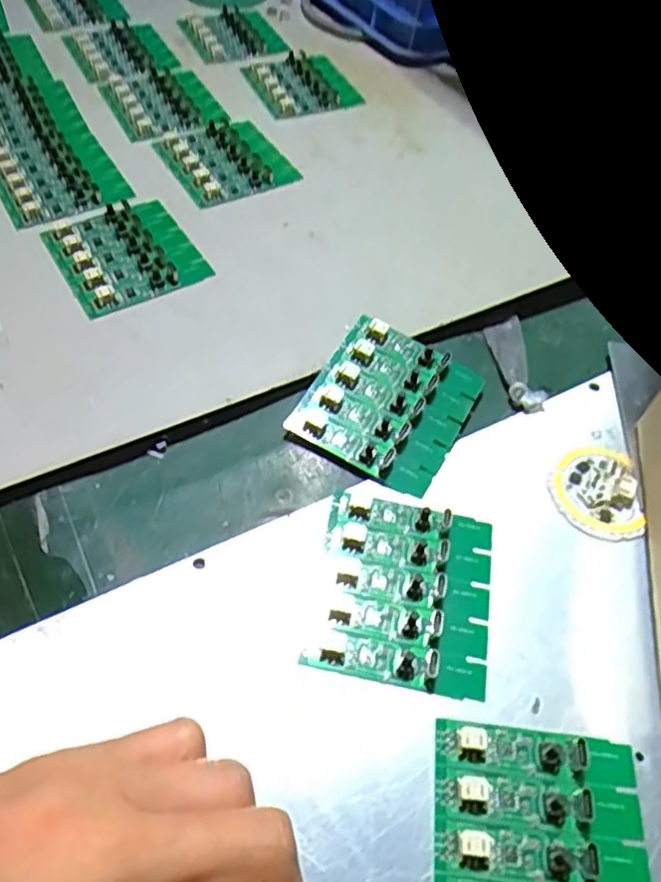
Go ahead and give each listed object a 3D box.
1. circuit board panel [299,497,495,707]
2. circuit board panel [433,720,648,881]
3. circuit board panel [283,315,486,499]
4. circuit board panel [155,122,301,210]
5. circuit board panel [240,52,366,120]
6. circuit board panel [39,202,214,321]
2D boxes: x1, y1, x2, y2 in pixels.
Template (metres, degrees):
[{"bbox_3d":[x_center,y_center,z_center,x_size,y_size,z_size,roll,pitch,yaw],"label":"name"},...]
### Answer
[{"bbox_3d":[0.026,0.052,0.239,0.060,0.004,0.068,11,55,3],"label":"circuit board panel"},{"bbox_3d":[0.060,0.119,0.192,0.061,0.006,0.068,8,55,0],"label":"circuit board panel"},{"bbox_3d":[0.024,-0.017,0.283,0.062,0.013,0.066,27,57,13],"label":"circuit board panel"},{"bbox_3d":[-0.059,-0.159,0.379,0.061,0.004,0.067,-24,60,-20],"label":"circuit board panel"},{"bbox_3d":[-0.019,-0.232,0.435,0.060,0.006,0.067,-16,58,-16],"label":"circuit board panel"},{"bbox_3d":[-0.099,-0.091,0.323,0.061,0.004,0.067,-26,61,-21],"label":"circuit board panel"}]

